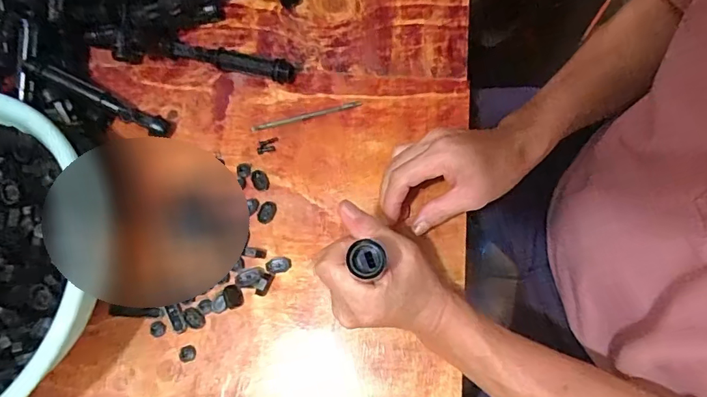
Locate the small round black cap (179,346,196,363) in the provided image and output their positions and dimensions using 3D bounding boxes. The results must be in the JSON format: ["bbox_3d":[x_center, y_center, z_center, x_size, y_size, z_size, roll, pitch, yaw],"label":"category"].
[{"bbox_3d":[-0.152,0.143,0.439,0.015,0.004,0.014,0,76,1],"label":"small round black cap"}]

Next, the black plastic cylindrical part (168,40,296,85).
[{"bbox_3d":[-0.128,-0.145,0.502,0.133,0.024,0.020,13,77,7],"label":"black plastic cylindrical part"}]

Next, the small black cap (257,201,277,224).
[{"bbox_3d":[-0.084,0.013,0.466,0.016,0.004,0.023,17,77,8],"label":"small black cap"}]

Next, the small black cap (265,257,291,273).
[{"bbox_3d":[-0.071,0.063,0.453,0.023,0.005,0.015,-14,75,0],"label":"small black cap"}]

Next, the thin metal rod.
[{"bbox_3d":[-0.048,-0.085,0.489,0.113,0.004,0.006,-13,76,-3],"label":"thin metal rod"}]

